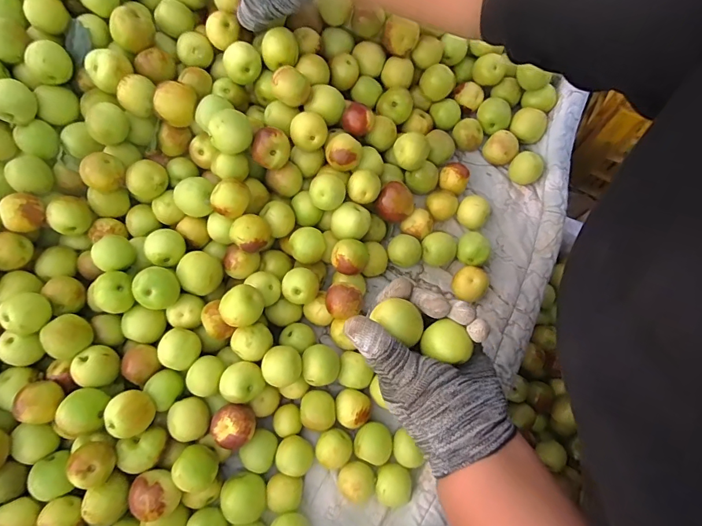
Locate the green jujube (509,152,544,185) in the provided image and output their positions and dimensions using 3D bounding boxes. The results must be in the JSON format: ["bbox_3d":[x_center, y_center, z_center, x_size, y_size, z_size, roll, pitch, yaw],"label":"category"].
[{"bbox_3d":[0.195,-0.106,0.476,0.033,0.030,0.031,-1,73,2],"label":"green jujube"}]

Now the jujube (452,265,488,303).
[{"bbox_3d":[0.123,0.021,0.444,0.033,0.028,0.037,25,75,9],"label":"jujube"}]

